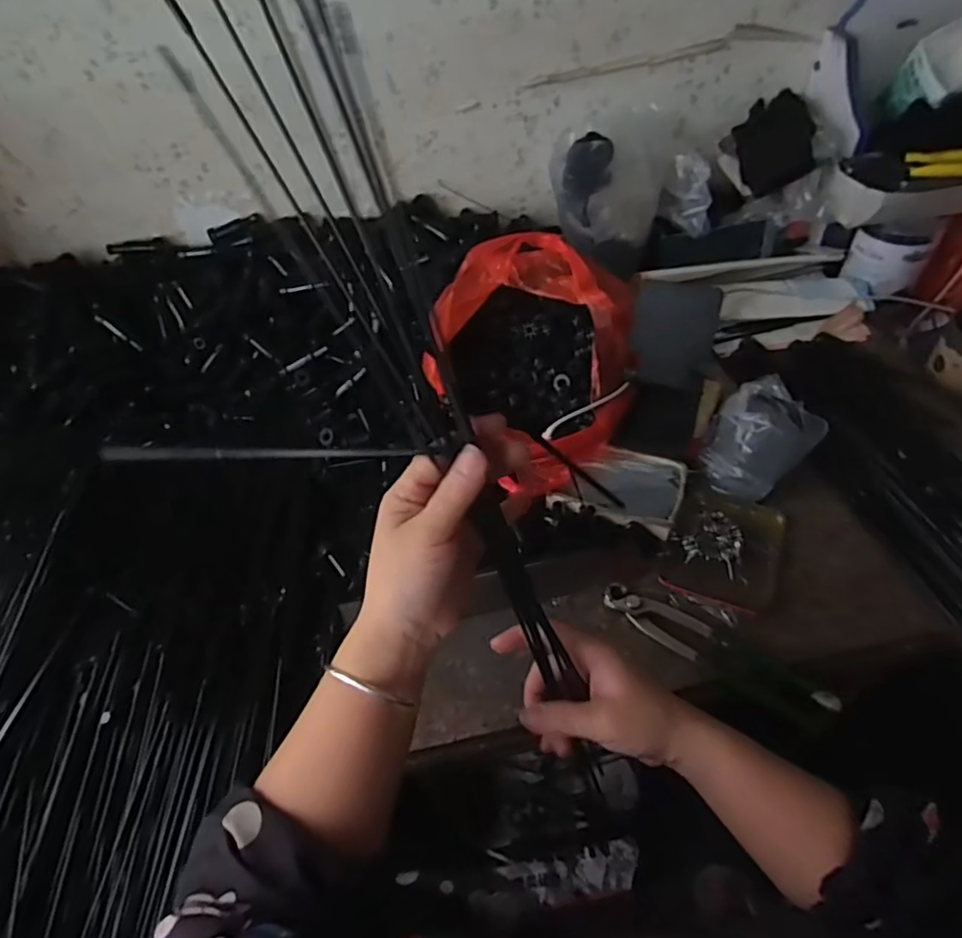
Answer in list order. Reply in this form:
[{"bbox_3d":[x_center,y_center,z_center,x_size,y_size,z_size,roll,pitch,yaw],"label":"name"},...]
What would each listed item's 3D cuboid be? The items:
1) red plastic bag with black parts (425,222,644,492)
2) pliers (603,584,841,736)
[{"bbox_3d":[0.049,-0.118,0.651,0.211,0.117,0.234,-30,55,-17],"label":"red plastic bag with black parts"},{"bbox_3d":[0.200,0.155,0.532,0.198,0.016,0.045,29,60,25],"label":"pliers"}]

